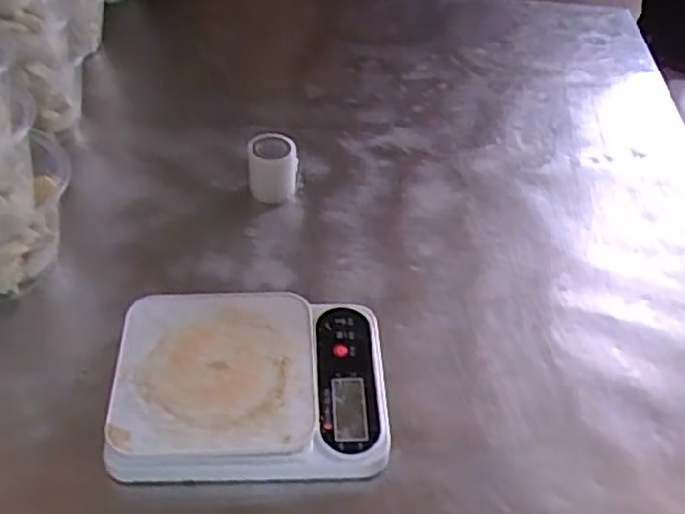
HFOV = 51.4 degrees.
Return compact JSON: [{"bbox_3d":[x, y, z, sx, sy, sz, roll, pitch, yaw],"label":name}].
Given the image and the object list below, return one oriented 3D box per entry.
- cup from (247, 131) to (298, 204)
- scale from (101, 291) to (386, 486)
[{"bbox_3d":[-0.068,-0.086,0.696,0.045,0.056,0.040,5,43,2],"label":"cup"},{"bbox_3d":[-0.065,0.092,0.523,0.188,0.042,0.144,-1,43,-5],"label":"scale"}]

